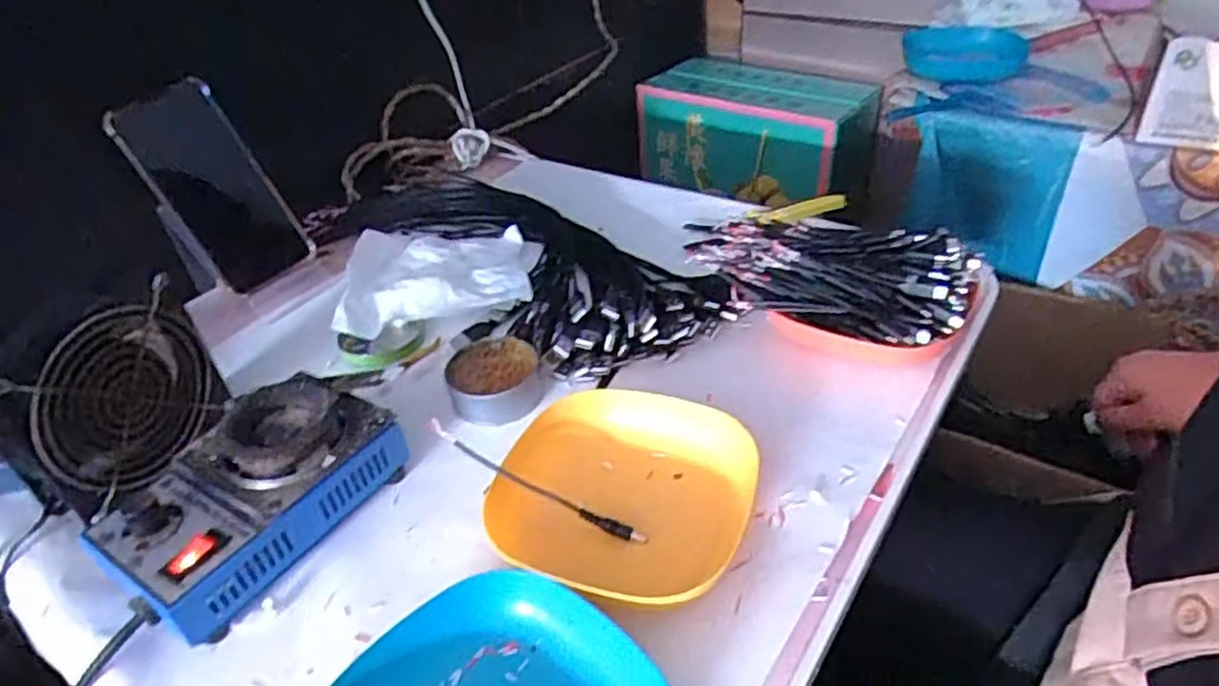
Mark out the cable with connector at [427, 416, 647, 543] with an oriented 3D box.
[{"bbox_3d":[-0.044,0.080,0.417,0.139,0.004,0.010,26,45,9],"label":"cable with connector"}]

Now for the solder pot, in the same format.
[{"bbox_3d":[-0.206,0.082,0.426,0.096,0.058,0.157,21,46,29],"label":"solder pot"}]

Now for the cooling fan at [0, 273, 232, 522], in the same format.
[{"bbox_3d":[-0.304,0.030,0.449,0.037,0.117,0.119,21,45,29],"label":"cooling fan"}]

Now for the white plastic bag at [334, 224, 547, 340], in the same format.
[{"bbox_3d":[-0.140,-0.065,0.614,0.149,0.030,0.142,-4,39,1],"label":"white plastic bag"}]

